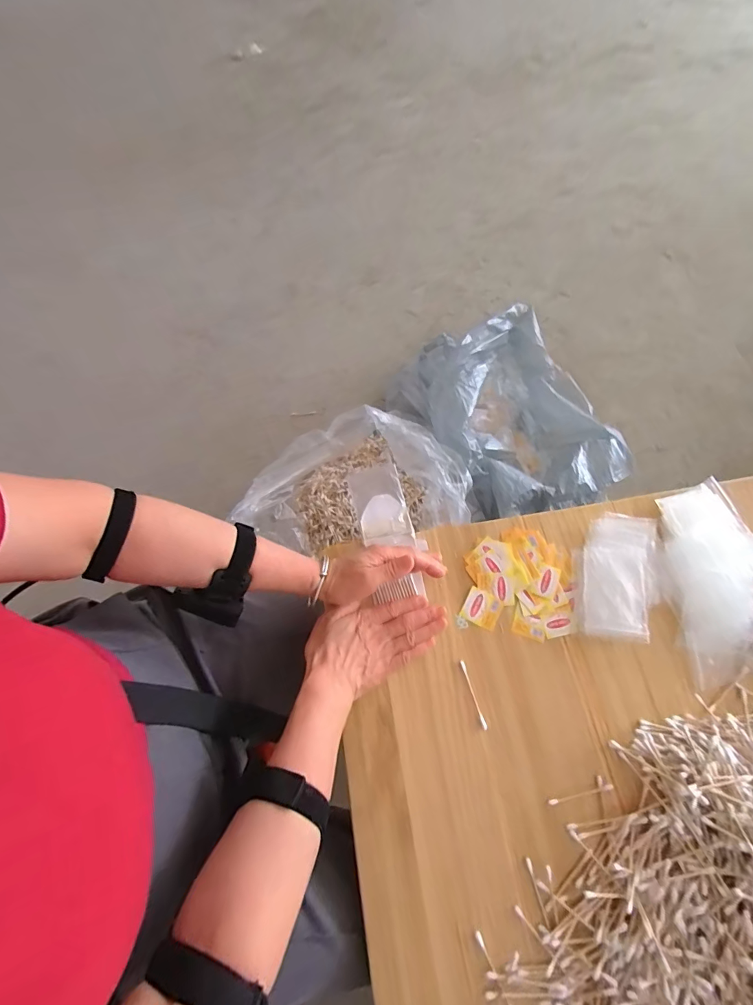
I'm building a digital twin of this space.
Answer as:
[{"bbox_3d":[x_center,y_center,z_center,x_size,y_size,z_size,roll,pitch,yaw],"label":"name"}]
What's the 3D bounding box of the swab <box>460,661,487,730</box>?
[{"bbox_3d":[0.106,0.210,0.438,0.005,0.005,0.070,-15,73,-6],"label":"swab"}]

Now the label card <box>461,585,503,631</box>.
[{"bbox_3d":[0.124,0.124,0.468,0.041,0.004,0.038,27,77,8],"label":"label card"}]

